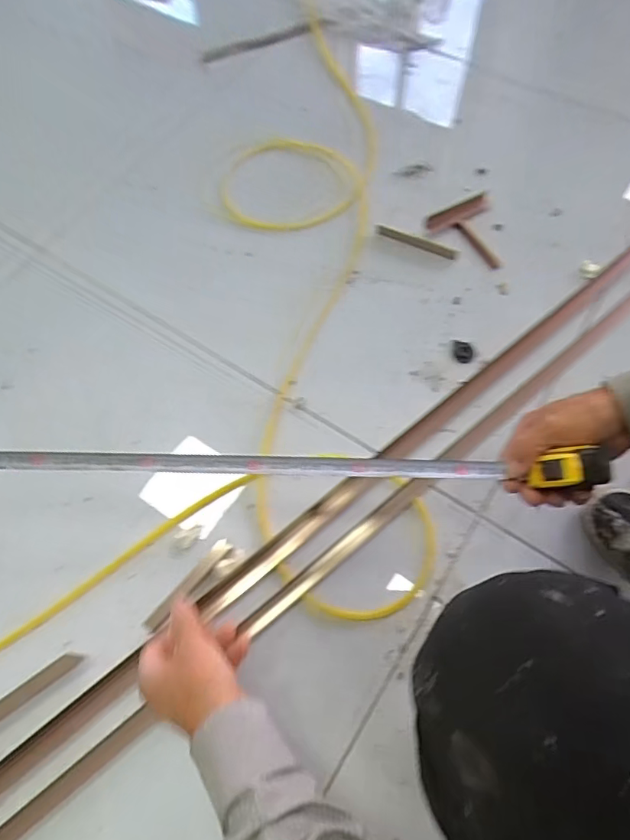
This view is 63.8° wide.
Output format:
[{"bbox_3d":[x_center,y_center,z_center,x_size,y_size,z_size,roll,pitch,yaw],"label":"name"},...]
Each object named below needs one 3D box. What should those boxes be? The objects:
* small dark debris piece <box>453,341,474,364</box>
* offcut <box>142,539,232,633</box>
[{"bbox_3d":[0.210,-0.096,0.719,0.029,0.008,0.031,8,67,4],"label":"small dark debris piece"},{"bbox_3d":[-0.152,0.197,0.606,0.023,0.018,0.131,38,71,15],"label":"offcut"}]

